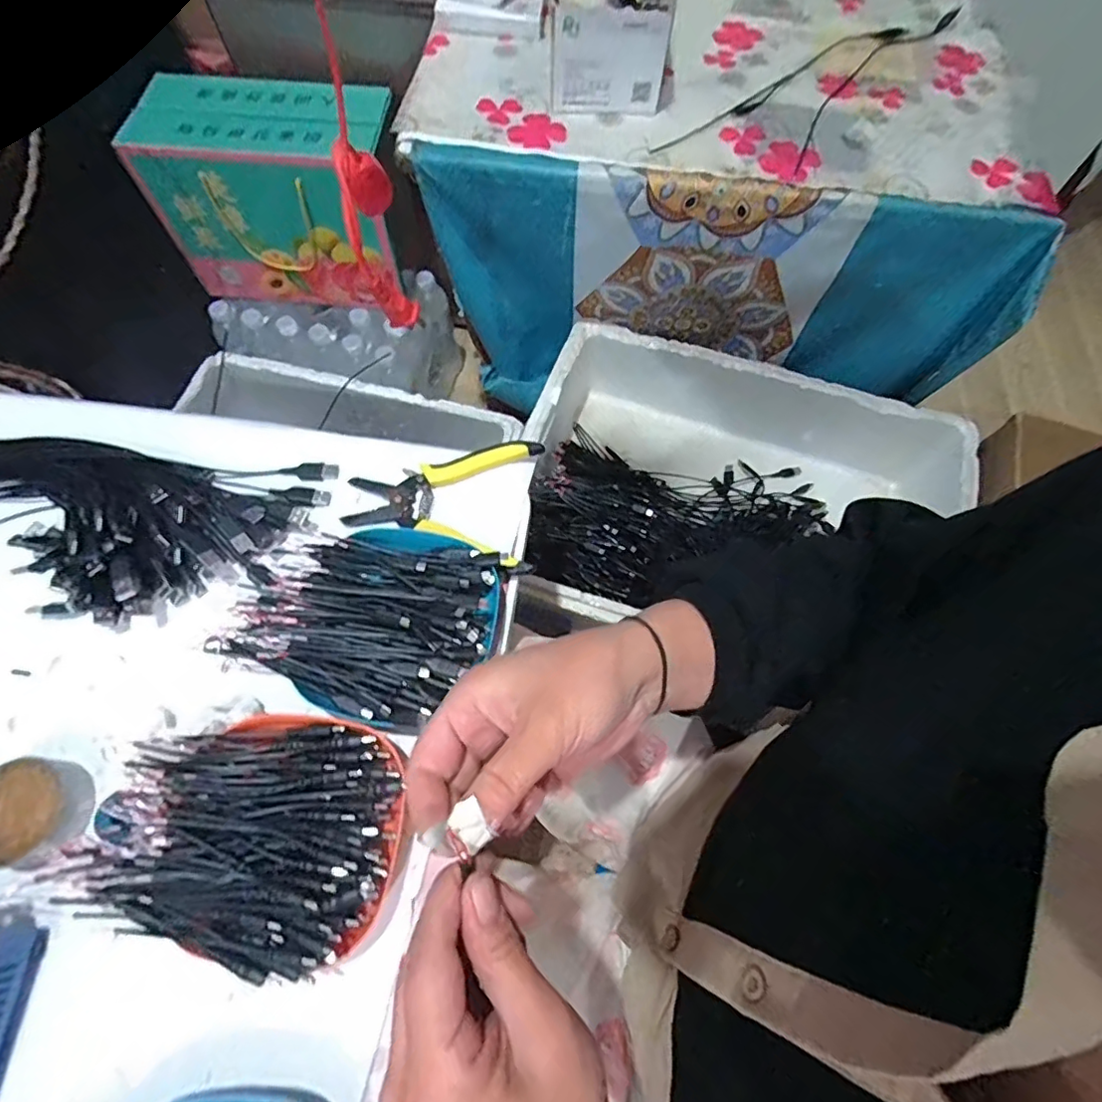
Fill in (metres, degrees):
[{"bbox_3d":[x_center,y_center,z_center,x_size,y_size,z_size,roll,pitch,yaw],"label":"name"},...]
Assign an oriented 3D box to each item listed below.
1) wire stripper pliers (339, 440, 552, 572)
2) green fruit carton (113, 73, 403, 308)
[{"bbox_3d":[-0.089,-0.046,0.463,0.152,0.028,0.112,7,67,1],"label":"wire stripper pliers"},{"bbox_3d":[-0.396,-0.526,0.855,0.332,0.237,0.147,5,67,0],"label":"green fruit carton"}]

